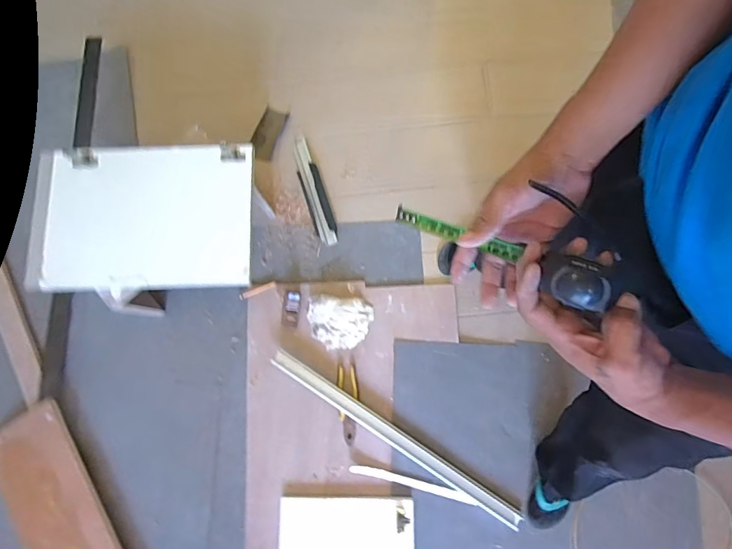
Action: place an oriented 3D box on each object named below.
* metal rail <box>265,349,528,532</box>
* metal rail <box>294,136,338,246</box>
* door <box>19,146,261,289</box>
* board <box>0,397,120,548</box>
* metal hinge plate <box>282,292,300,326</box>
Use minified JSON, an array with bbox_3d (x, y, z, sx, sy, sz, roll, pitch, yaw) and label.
[{"bbox_3d":[0.073,0.437,1.168,0.770,0.015,0.047,33,82,7],"label":"metal rail"},{"bbox_3d":[-0.160,-0.254,1.308,0.066,0.011,0.351,-18,80,-4],"label":"metal rail"},{"bbox_3d":[-0.534,-0.142,1.041,0.510,0.027,0.344,-1,84,-3],"label":"door"},{"bbox_3d":[-0.741,0.724,1.102,0.211,0.039,0.807,-31,81,-6],"label":"board"},{"bbox_3d":[-0.207,0.095,1.207,0.041,0.031,0.096,6,79,0],"label":"metal hinge plate"}]

